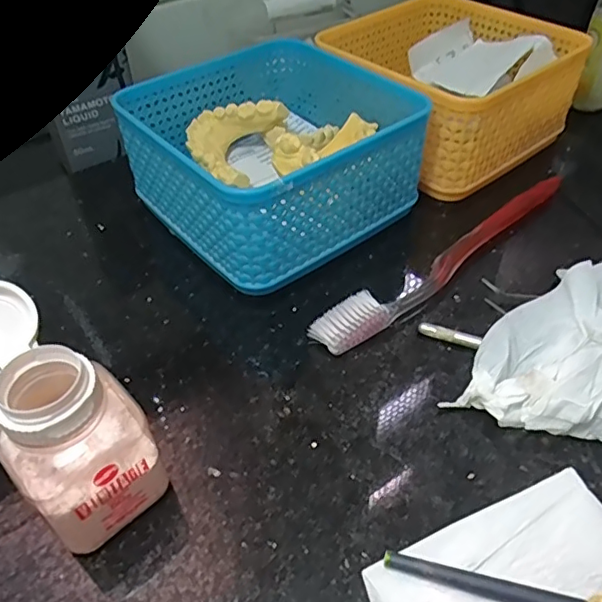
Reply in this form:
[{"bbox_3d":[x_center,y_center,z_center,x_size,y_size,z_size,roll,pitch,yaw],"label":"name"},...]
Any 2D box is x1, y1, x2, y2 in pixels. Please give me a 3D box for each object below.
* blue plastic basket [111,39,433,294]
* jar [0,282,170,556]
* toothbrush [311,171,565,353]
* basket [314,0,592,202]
[{"bbox_3d":[-0.016,-0.082,0.313,0.127,0.067,0.128,-31,52,-28],"label":"blue plastic basket"},{"bbox_3d":[-0.082,0.038,0.188,0.041,0.076,0.065,-35,53,-30],"label":"jar"},{"bbox_3d":[0.082,-0.023,0.289,0.186,0.013,0.019,-30,51,-26],"label":"toothbrush"},{"bbox_3d":[0.092,-0.137,0.362,0.131,0.066,0.131,-30,51,-27],"label":"basket"}]

